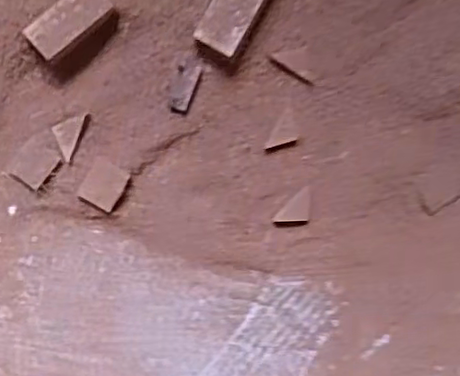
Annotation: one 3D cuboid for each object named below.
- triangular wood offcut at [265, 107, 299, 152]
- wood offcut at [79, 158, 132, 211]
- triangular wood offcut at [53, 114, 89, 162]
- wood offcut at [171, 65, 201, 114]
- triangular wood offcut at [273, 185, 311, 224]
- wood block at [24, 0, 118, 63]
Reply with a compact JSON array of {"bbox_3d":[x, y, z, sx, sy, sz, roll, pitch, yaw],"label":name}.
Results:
[{"bbox_3d":[0.049,-0.045,0.558,0.021,0.005,0.039,32,88,-10],"label":"triangular wood offcut"},{"bbox_3d":[-0.103,-0.002,0.536,0.031,0.015,0.035,29,88,-10],"label":"wood offcut"},{"bbox_3d":[-0.132,-0.045,0.528,0.021,0.013,0.040,22,89,-10],"label":"triangular wood offcut"},{"bbox_3d":[-0.038,-0.083,0.541,0.018,0.012,0.040,16,90,-10],"label":"wood offcut"},{"bbox_3d":[0.059,0.021,0.561,0.041,0.004,0.022,-44,99,-5],"label":"triangular wood offcut"},{"bbox_3d":[-0.125,-0.129,0.511,0.068,0.026,0.032,-38,98,-6],"label":"wood block"}]

